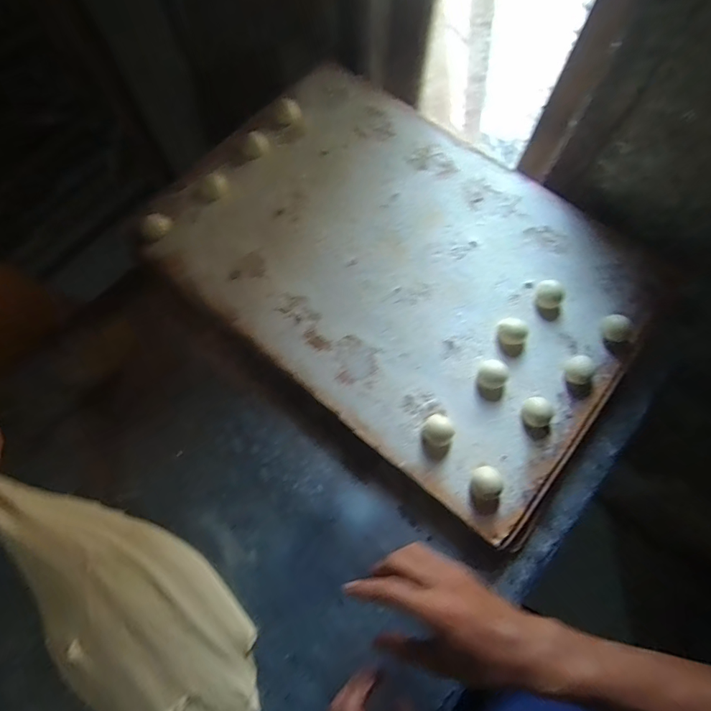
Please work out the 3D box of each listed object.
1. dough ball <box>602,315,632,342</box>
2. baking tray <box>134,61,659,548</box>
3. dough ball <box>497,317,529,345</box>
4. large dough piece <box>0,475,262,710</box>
[{"bbox_3d":[0.302,-0.031,0.502,0.026,0.022,0.032,-32,77,-10],"label":"dough ball"},{"bbox_3d":[0.063,-0.136,0.543,0.582,0.031,0.420,38,76,9],"label":"baking tray"},{"bbox_3d":[0.183,-0.028,0.504,0.030,0.020,0.033,0,73,-1],"label":"dough ball"},{"bbox_3d":[-0.230,0.245,0.414,0.335,0.045,0.155,36,76,9],"label":"large dough piece"}]

